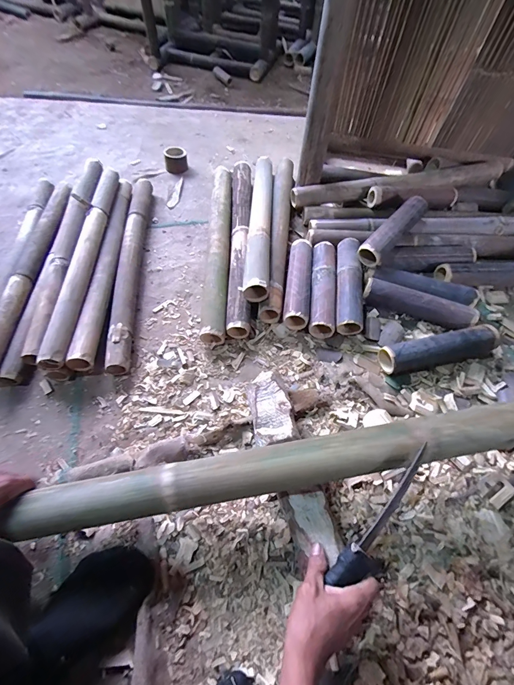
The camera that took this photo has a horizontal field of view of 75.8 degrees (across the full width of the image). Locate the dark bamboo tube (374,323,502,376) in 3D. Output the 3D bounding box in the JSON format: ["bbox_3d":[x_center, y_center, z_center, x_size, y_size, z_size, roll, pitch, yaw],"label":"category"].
[{"bbox_3d":[0.394,0.017,0.723,0.258,0.065,0.061,-12,58,-10],"label":"dark bamboo tube"}]

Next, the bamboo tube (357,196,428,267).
[{"bbox_3d":[0.348,-0.286,0.840,0.061,0.065,0.249,38,63,20],"label":"bamboo tube"}]

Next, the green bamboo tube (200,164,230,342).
[{"bbox_3d":[-0.106,-0.271,0.892,0.062,0.060,0.630,0,57,-2],"label":"green bamboo tube"}]

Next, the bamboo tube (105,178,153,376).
[{"bbox_3d":[-0.316,-0.220,0.854,0.046,0.056,0.650,-3,57,-4],"label":"bamboo tube"}]

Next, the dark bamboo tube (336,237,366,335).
[{"bbox_3d":[0.226,-0.140,0.805,0.067,0.069,0.254,7,57,2],"label":"dark bamboo tube"}]

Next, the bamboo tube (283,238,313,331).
[{"bbox_3d":[0.103,-0.152,0.810,0.059,0.052,0.257,7,57,2],"label":"bamboo tube"}]

